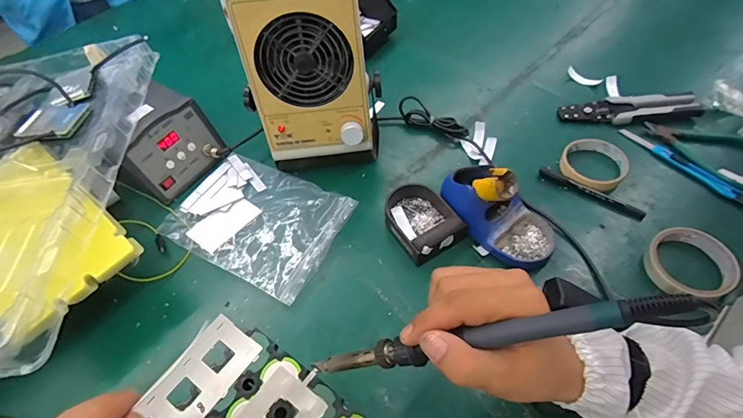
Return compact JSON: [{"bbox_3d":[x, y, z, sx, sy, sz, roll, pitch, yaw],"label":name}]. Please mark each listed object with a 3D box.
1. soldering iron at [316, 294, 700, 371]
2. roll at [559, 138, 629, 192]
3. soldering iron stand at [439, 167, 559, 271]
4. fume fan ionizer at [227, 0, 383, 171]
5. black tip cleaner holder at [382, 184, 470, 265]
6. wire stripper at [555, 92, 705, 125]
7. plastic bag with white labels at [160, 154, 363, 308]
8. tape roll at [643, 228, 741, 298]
[{"bbox_3d":[0.064,0.081,0.256,0.231,0.013,0.018,-20,53,26],"label":"soldering iron"},{"bbox_3d":[0.309,-0.063,0.577,0.082,0.015,0.089,-2,55,3],"label":"roll"},{"bbox_3d":[0.160,0.001,0.509,0.086,0.088,0.153,-40,61,-21],"label":"soldering iron stand"},{"bbox_3d":[-0.073,-0.167,0.540,0.156,0.242,0.122,-3,55,3],"label":"fume fan ionizer"},{"bbox_3d":[0.062,0.014,0.537,0.077,0.041,0.101,-30,58,-15],"label":"black tip cleaner holder"},{"bbox_3d":[0.391,-0.152,0.630,0.200,0.030,0.054,0,56,5],"label":"wire stripper"},{"bbox_3d":[-0.156,0.008,0.565,0.230,0.018,0.164,24,61,20],"label":"plastic bag with white labels"},{"bbox_3d":[0.366,0.063,0.479,0.089,0.027,0.086,-2,55,3],"label":"tape roll"}]

